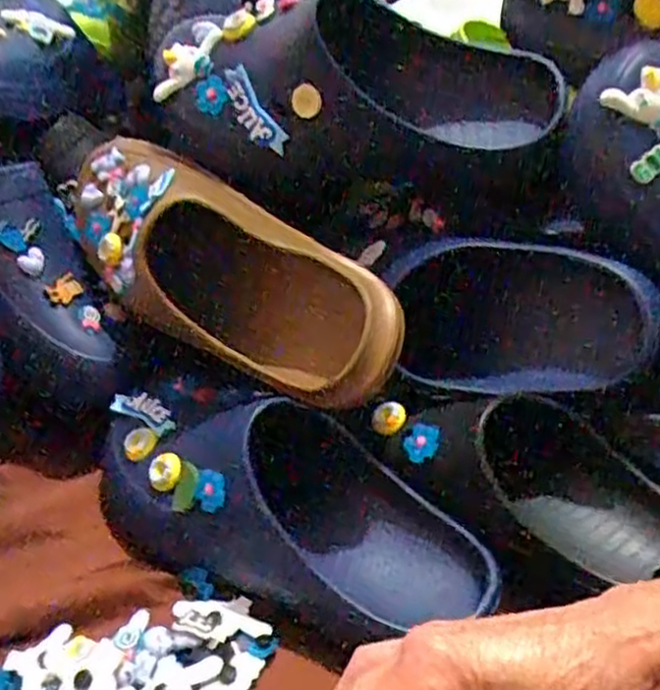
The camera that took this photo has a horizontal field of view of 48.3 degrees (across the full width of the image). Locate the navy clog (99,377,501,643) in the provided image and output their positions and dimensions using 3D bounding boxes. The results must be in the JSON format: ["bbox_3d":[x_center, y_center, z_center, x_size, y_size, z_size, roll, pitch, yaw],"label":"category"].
[{"bbox_3d":[-0.032,0.104,0.482,0.283,0.095,0.122,19,67,16],"label":"navy clog"}]

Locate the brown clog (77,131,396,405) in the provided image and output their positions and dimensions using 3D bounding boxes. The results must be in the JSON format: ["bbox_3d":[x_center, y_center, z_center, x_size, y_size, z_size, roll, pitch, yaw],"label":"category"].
[{"bbox_3d":[-0.078,-0.054,0.502,0.287,0.110,0.106,32,50,20],"label":"brown clog"}]

